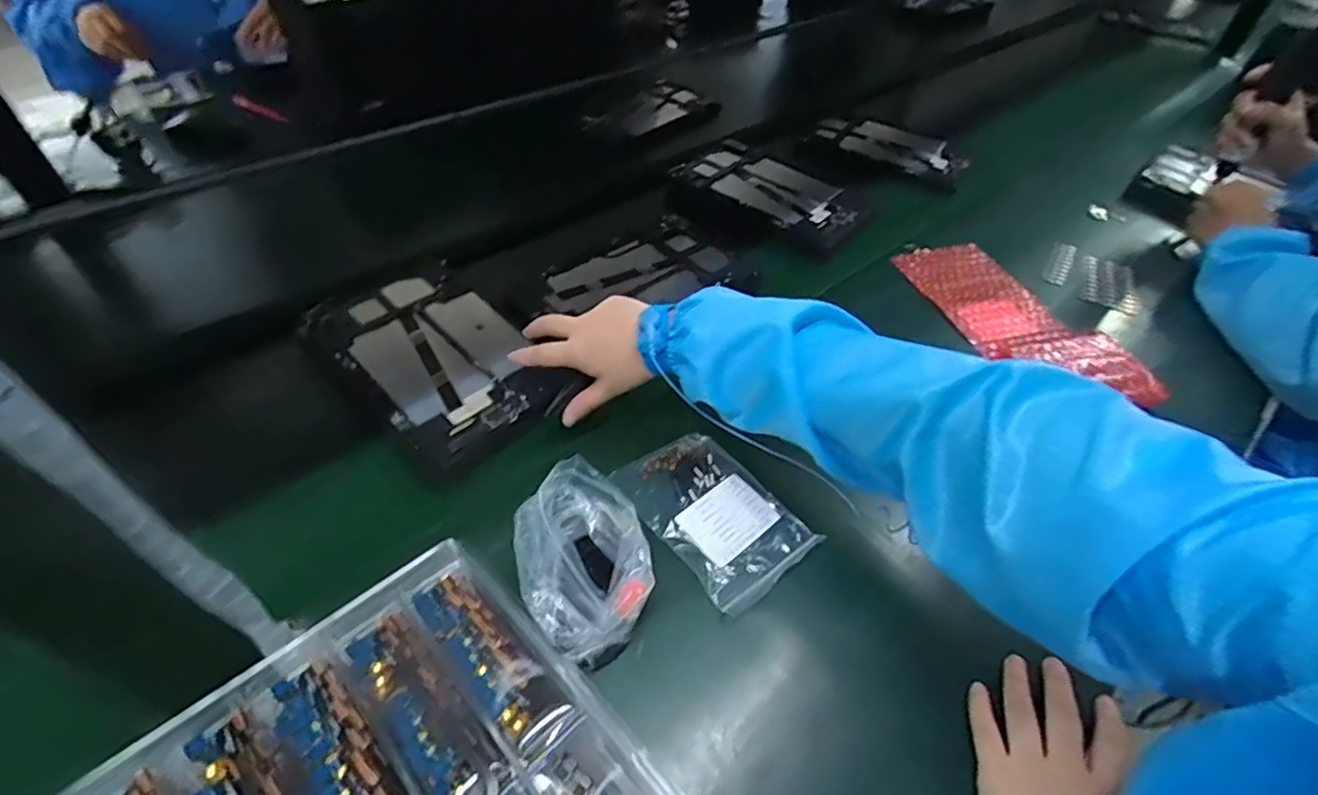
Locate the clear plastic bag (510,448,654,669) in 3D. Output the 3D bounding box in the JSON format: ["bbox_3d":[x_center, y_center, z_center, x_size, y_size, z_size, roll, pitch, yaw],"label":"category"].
[{"bbox_3d":[-0.050,0.105,0.409,0.088,0.050,0.131,-11,48,-14],"label":"clear plastic bag"}]

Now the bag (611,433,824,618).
[{"bbox_3d":[0.042,0.090,0.467,0.095,0.015,0.143,-29,55,-28],"label":"bag"}]

